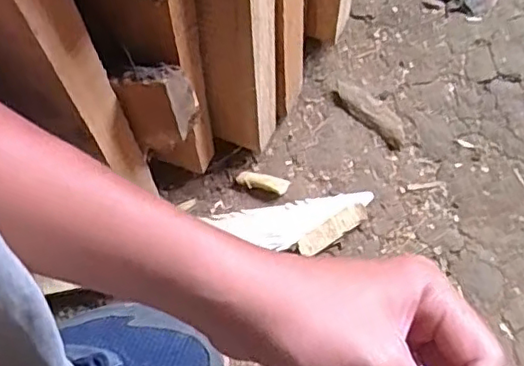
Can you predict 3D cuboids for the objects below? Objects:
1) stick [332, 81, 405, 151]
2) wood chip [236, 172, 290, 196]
[{"bbox_3d":[0.103,-0.066,0.577,0.029,0.007,0.082,-43,76,-12],"label":"stick"},{"bbox_3d":[0.000,0.000,0.563,0.047,0.004,0.014,12,72,5],"label":"wood chip"}]

